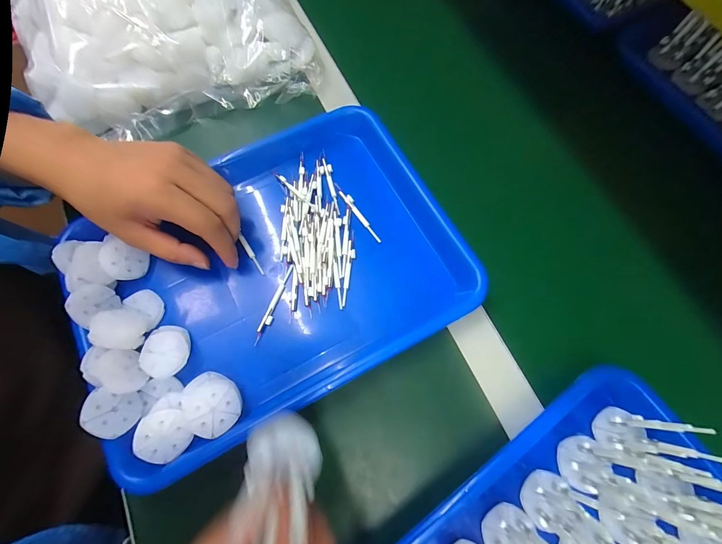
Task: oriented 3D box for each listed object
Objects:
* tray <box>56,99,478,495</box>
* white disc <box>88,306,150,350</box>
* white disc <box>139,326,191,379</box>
[{"bbox_3d":[-0.085,-0.012,0.291,0.319,0.035,0.256,-27,72,-8],"label":"tray"},{"bbox_3d":[-0.197,0.045,0.262,0.037,0.018,0.034,0,71,0],"label":"white disc"},{"bbox_3d":[-0.164,0.067,0.269,0.036,0.008,0.042,10,72,3],"label":"white disc"}]

